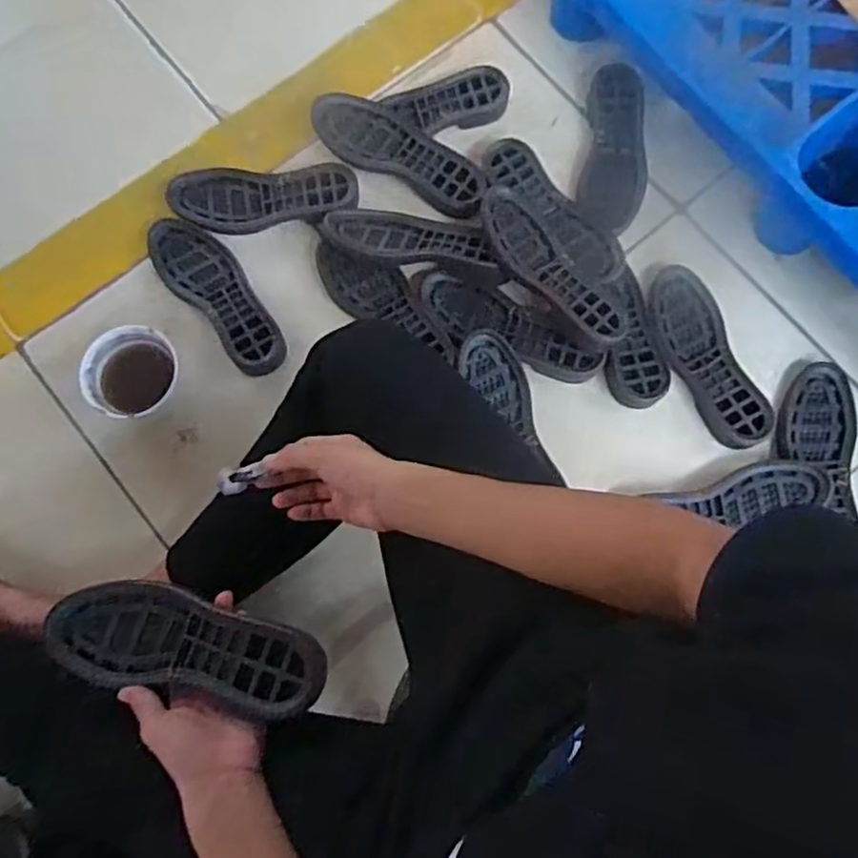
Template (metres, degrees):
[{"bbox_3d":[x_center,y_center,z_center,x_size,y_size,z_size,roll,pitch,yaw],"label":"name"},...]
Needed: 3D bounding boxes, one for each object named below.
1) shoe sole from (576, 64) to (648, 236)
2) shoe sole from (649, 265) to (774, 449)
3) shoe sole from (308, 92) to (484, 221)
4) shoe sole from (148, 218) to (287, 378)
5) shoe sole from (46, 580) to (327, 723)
[{"bbox_3d":[0.260,-0.386,0.980,0.093,0.032,0.261,9,77,1],"label":"shoe sole"},{"bbox_3d":[0.356,-0.096,0.911,0.097,0.022,0.252,-18,78,-5],"label":"shoe sole"},{"bbox_3d":[-0.035,-0.376,0.956,0.249,0.039,0.095,24,78,5],"label":"shoe sole"},{"bbox_3d":[-0.278,-0.178,0.924,0.082,0.023,0.254,-38,80,-9],"label":"shoe sole"},{"bbox_3d":[-0.208,0.187,0.604,0.244,0.032,0.085,8,79,16],"label":"shoe sole"}]

